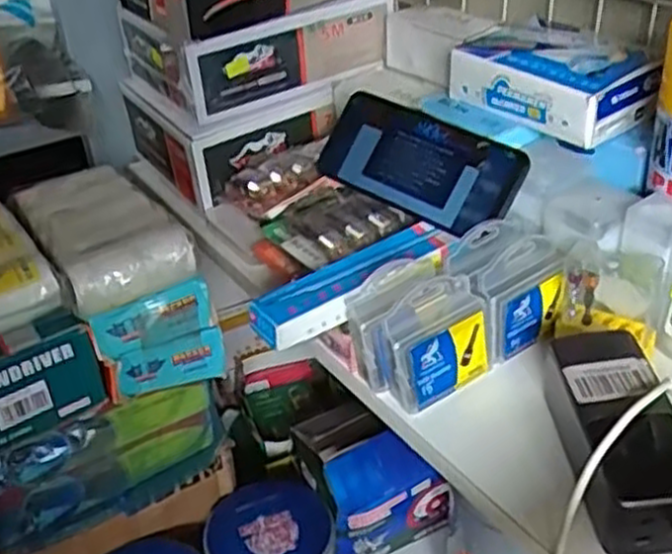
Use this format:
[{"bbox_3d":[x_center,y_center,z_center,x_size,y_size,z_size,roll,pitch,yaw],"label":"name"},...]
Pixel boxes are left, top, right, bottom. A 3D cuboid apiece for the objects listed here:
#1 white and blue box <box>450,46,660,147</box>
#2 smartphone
[{"bbox_3d":[0.155,-0.147,0.595,0.062,0.045,0.154,-25,39,-30],"label":"white and blue box"},{"bbox_3d":[0.060,-0.089,0.605,0.168,0.015,0.075,30,89,32],"label":"smartphone"}]

